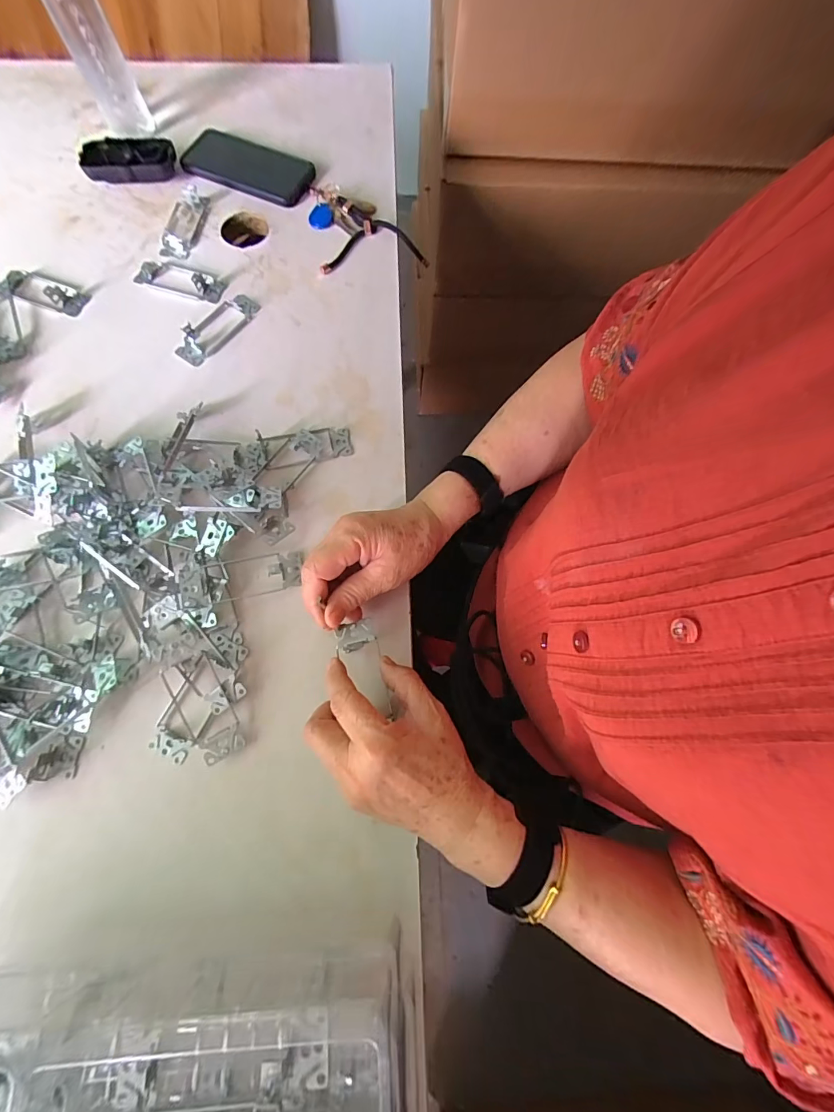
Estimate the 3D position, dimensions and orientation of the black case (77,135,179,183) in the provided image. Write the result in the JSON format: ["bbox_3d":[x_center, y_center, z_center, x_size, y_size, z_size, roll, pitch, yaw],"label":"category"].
[{"bbox_3d":[-0.371,-0.509,0.541,0.113,0.026,0.055,2,73,-1],"label":"black case"}]

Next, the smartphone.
[{"bbox_3d":[-0.226,-0.512,0.549,0.180,0.016,0.072,23,73,6],"label":"smartphone"}]

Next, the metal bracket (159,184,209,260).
[{"bbox_3d":[-0.291,-0.417,0.521,0.036,0.014,0.100,9,73,1],"label":"metal bracket"}]

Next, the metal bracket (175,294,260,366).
[{"bbox_3d":[-0.230,-0.266,0.476,0.041,0.020,0.107,35,75,9],"label":"metal bracket"}]

